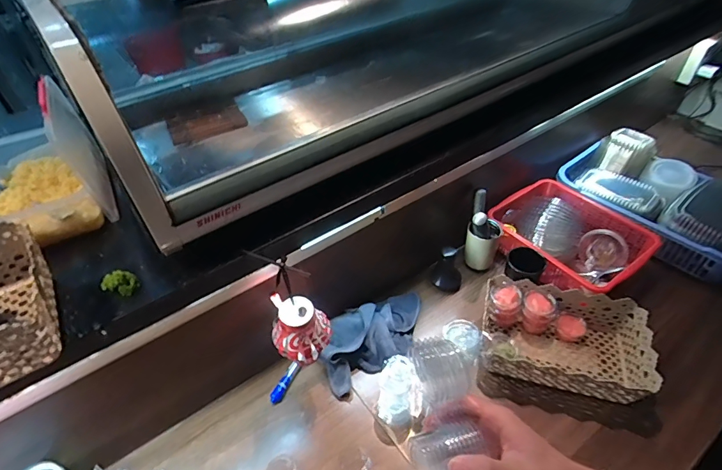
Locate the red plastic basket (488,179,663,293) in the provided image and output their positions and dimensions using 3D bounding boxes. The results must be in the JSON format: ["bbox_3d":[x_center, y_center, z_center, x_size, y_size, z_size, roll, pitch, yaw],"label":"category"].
[{"bbox_3d":[0.484,0.012,0.979,0.268,0.111,0.310,-24,47,-20],"label":"red plastic basket"}]

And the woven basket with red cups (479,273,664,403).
[{"bbox_3d":[0.389,0.205,0.807,0.291,0.084,0.190,10,45,15],"label":"woven basket with red cups"}]

